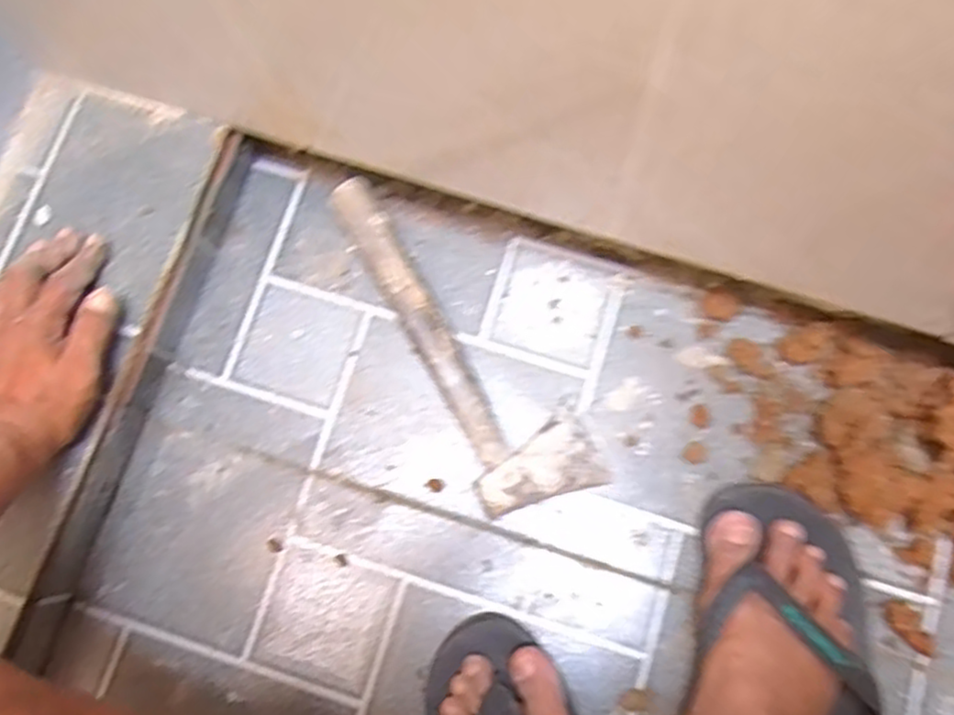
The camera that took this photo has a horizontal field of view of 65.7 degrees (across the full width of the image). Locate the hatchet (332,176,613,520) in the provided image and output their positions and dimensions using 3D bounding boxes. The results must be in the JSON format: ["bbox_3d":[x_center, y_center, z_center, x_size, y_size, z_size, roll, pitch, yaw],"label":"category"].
[{"bbox_3d":[-0.008,-0.021,0.611,0.096,0.035,0.310,-27,78,-4],"label":"hatchet"}]

